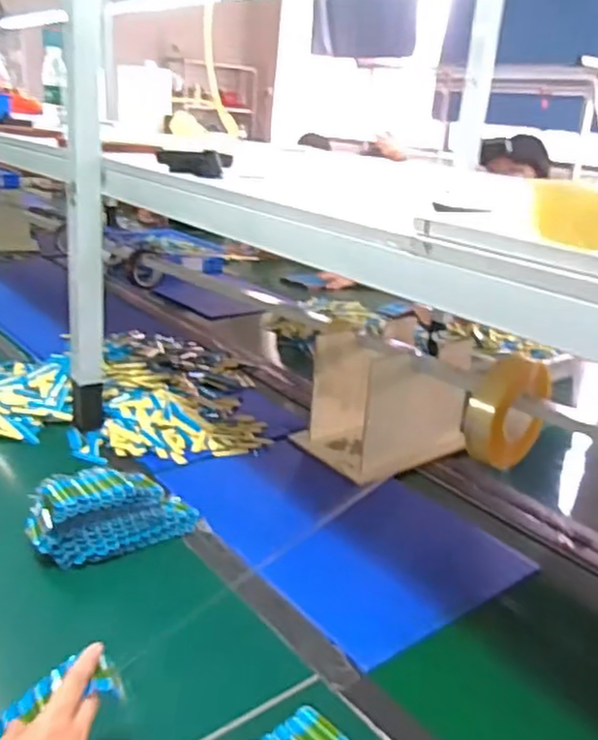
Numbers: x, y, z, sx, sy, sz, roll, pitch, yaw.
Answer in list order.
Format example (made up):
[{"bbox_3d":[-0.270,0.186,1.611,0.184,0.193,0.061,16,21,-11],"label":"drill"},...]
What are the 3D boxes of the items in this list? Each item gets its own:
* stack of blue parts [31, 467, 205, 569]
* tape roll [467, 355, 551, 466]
[{"bbox_3d":[-0.250,0.181,0.918,0.209,0.079,0.102,-11,25,-36],"label":"stack of blue parts"},{"bbox_3d":[0.325,0.060,1.044,0.166,0.154,0.050,-12,26,-38],"label":"tape roll"}]

